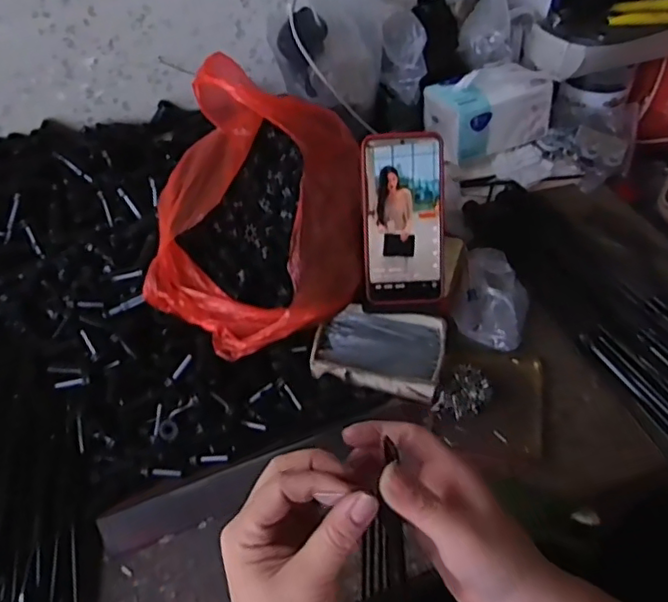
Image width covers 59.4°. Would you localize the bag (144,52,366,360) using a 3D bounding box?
[{"bbox_3d":[-0.079,-0.097,0.581,0.211,0.164,0.243,-3,48,4],"label":"bag"}]

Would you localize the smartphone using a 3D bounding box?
[{"bbox_3d":[0.069,-0.079,0.574,0.081,0.163,0.006,-4,12,1],"label":"smartphone"}]

